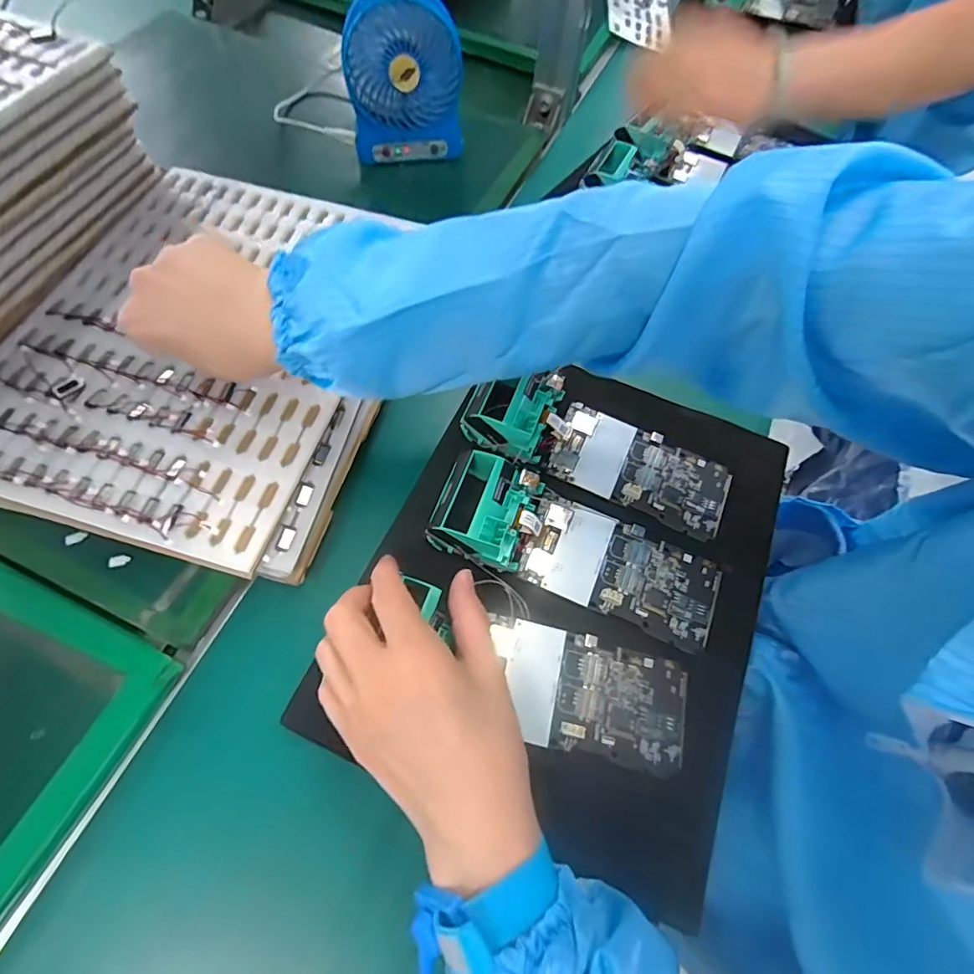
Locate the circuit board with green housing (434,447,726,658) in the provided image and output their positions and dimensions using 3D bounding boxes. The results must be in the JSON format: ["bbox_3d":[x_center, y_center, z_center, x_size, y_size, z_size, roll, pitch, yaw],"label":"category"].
[{"bbox_3d":[0.062,0.037,0.337,0.191,0.034,0.068,20,63,7],"label":"circuit board with green housing"}]

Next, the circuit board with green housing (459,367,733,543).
[{"bbox_3d":[0.085,-0.033,0.373,0.195,0.036,0.069,22,64,7],"label":"circuit board with green housing"}]

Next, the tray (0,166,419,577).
[{"bbox_3d":[-0.213,-0.115,0.373,0.240,0.010,0.311,14,63,4],"label":"tray"}]

